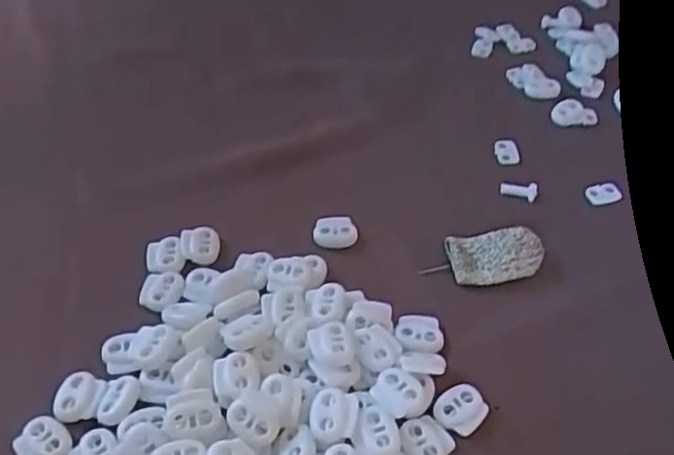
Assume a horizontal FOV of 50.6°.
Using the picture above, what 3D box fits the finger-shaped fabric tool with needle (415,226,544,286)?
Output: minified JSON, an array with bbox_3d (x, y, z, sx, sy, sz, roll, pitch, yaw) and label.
[{"bbox_3d":[0.073,0.013,0.353,0.056,0.013,0.028,-4,47,-5],"label":"finger-shaped fabric tool with needle"}]

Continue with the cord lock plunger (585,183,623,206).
[{"bbox_3d":[0.146,-0.019,0.390,0.020,0.004,0.011,-14,49,-13],"label":"cord lock plunger"}]

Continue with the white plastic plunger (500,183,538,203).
[{"bbox_3d":[0.099,-0.020,0.388,0.019,0.009,0.008,12,48,11],"label":"white plastic plunger"}]

